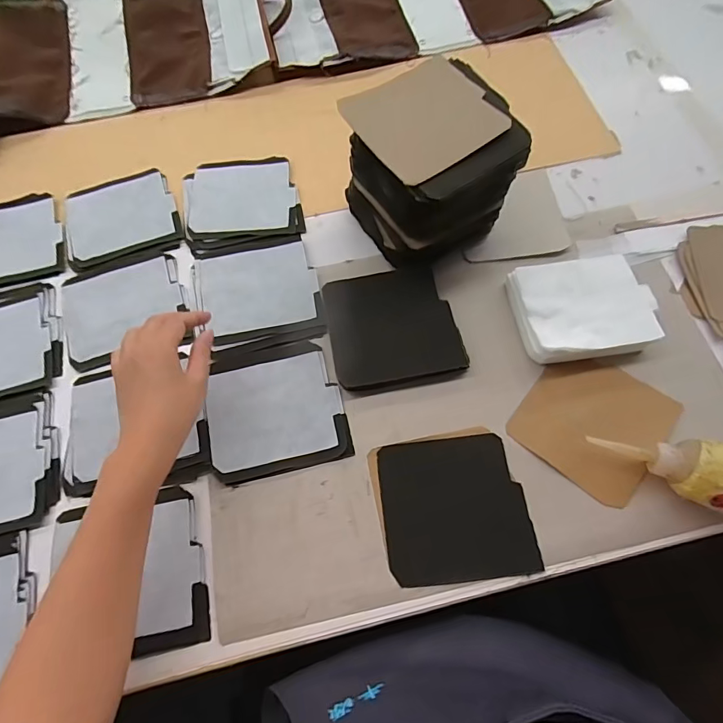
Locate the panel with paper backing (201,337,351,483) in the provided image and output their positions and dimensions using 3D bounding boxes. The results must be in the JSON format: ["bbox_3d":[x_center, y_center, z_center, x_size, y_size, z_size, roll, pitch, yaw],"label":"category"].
[{"bbox_3d":[-0.091,0.049,0.451,0.137,0.011,0.130,-14,69,-4],"label":"panel with paper backing"}]

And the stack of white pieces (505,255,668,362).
[{"bbox_3d":[0.237,-0.058,0.469,0.132,0.027,0.110,-9,69,-2],"label":"stack of white pieces"}]

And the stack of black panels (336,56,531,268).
[{"bbox_3d":[0.076,-0.202,0.468,0.160,0.142,0.154,-31,71,-10],"label":"stack of black panels"}]

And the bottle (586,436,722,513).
[{"bbox_3d":[0.290,0.091,0.391,0.138,0.041,0.055,17,69,32],"label":"bottle"}]

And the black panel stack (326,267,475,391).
[{"bbox_3d":[0.033,-0.042,0.482,0.136,0.009,0.132,-11,69,-2],"label":"black panel stack"}]

